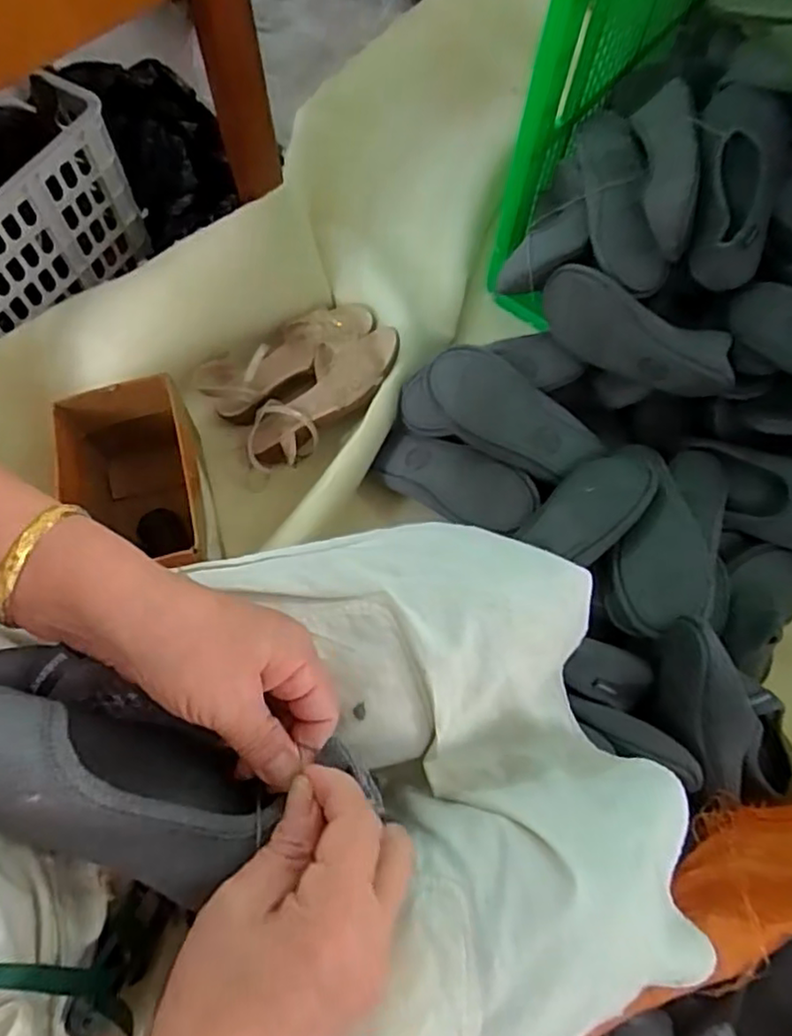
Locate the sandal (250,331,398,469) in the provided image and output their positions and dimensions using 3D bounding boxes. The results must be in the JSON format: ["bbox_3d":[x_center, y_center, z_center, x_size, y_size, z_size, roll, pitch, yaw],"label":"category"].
[{"bbox_3d":[-0.099,-0.159,0.858,0.249,0.052,0.089,-41,74,7],"label":"sandal"}]

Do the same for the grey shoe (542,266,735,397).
[{"bbox_3d":[0.275,-0.208,0.750,0.230,0.085,0.059,22,70,7],"label":"grey shoe"}]

